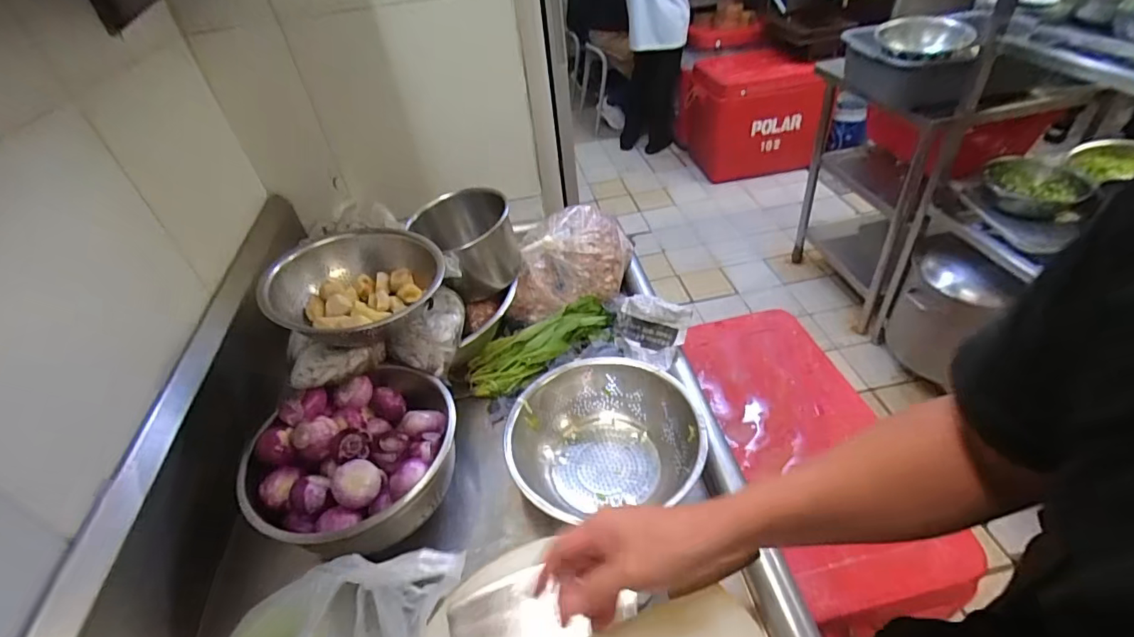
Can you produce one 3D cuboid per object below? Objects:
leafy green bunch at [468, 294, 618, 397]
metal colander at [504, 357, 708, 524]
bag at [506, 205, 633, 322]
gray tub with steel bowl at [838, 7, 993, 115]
[{"bbox_3d":[-0.042,0.042,0.880,0.267,0.033,0.088,-27,44,-22],"label":"leafy green bunch"},{"bbox_3d":[0.053,0.167,0.698,0.249,0.096,0.219,-10,41,-3],"label":"metal colander"},{"bbox_3d":[0.010,-0.107,0.963,0.184,0.105,0.216,4,42,14],"label":"bag"},{"bbox_3d":[0.940,-0.719,1.448,0.309,0.178,0.308,15,45,24],"label":"gray tub with steel bowl"}]

